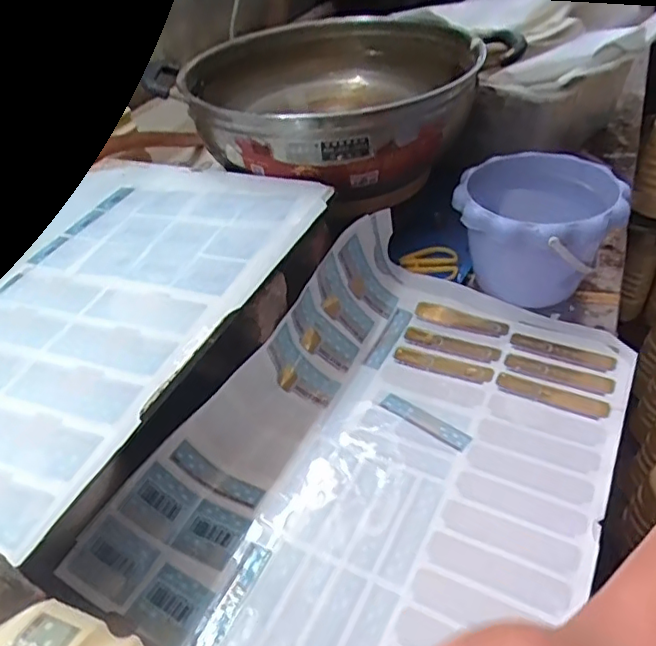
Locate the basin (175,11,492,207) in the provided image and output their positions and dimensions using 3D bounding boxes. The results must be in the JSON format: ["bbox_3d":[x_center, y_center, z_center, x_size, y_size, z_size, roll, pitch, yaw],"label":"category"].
[{"bbox_3d":[0.007,-0.265,0.651,0.309,0.075,0.317,-2,41,1],"label":"basin"}]

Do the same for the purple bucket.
[{"bbox_3d":[0.208,-0.094,0.595,0.148,0.121,0.175,11,44,18],"label":"purple bucket"}]

